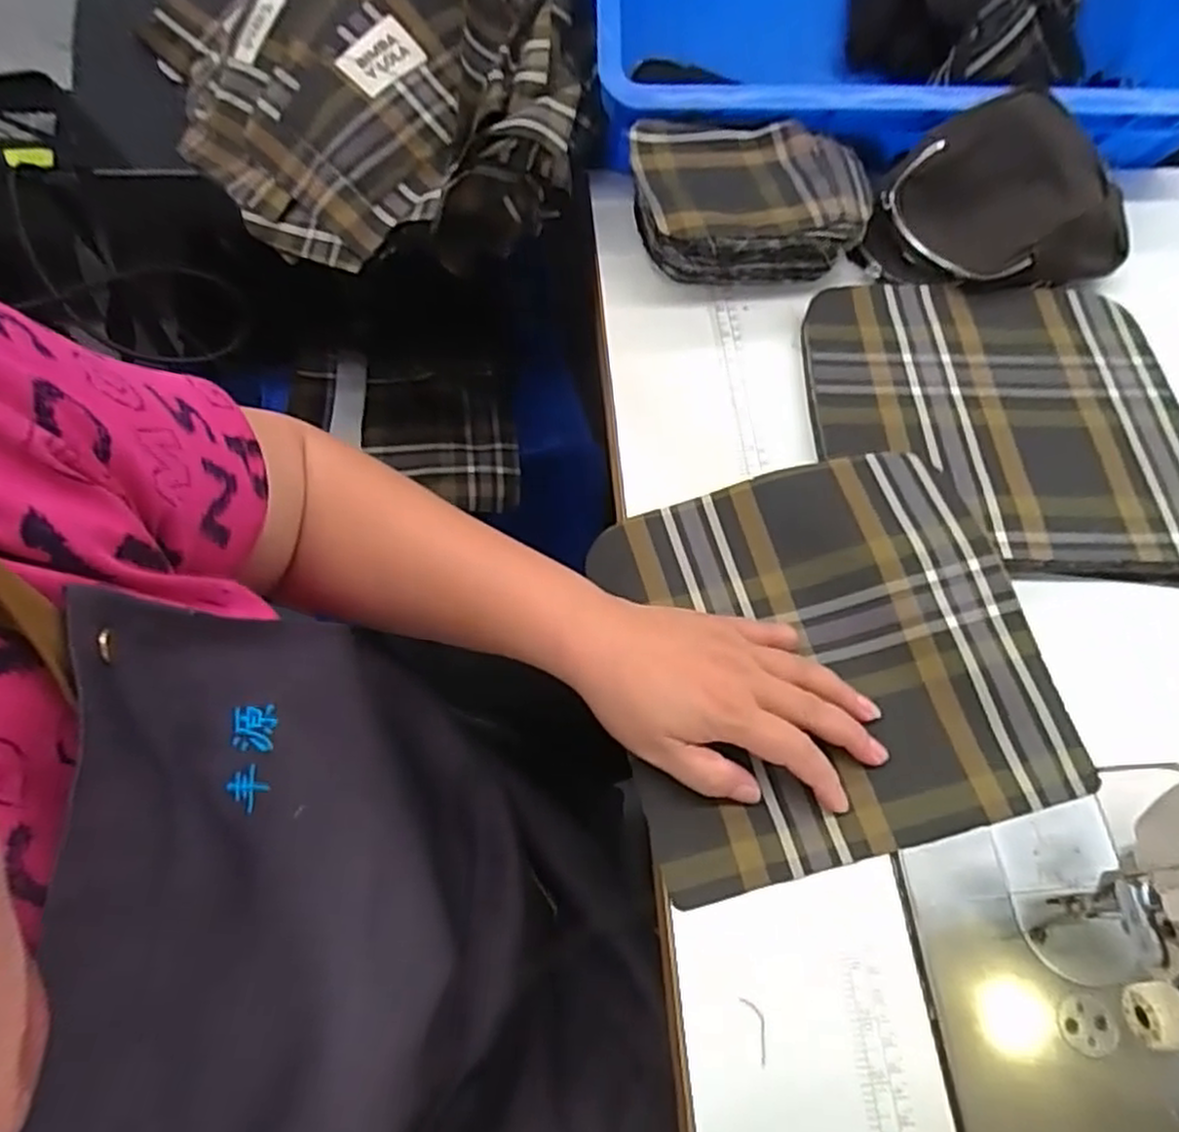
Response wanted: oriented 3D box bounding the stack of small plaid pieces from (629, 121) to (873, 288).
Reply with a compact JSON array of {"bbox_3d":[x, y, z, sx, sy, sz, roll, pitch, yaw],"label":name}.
[{"bbox_3d":[0.123,-0.278,0.579,0.176,0.062,0.118,-7,64,-6],"label":"stack of small plaid pieces"}]

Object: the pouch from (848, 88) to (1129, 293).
[{"bbox_3d":[0.301,-0.275,0.560,0.181,0.065,0.135,-21,66,-12],"label":"pouch"}]

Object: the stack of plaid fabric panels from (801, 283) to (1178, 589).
[{"bbox_3d":[0.281,-0.106,0.517,0.252,0.022,0.235,3,63,-1],"label":"stack of plaid fabric panels"}]

